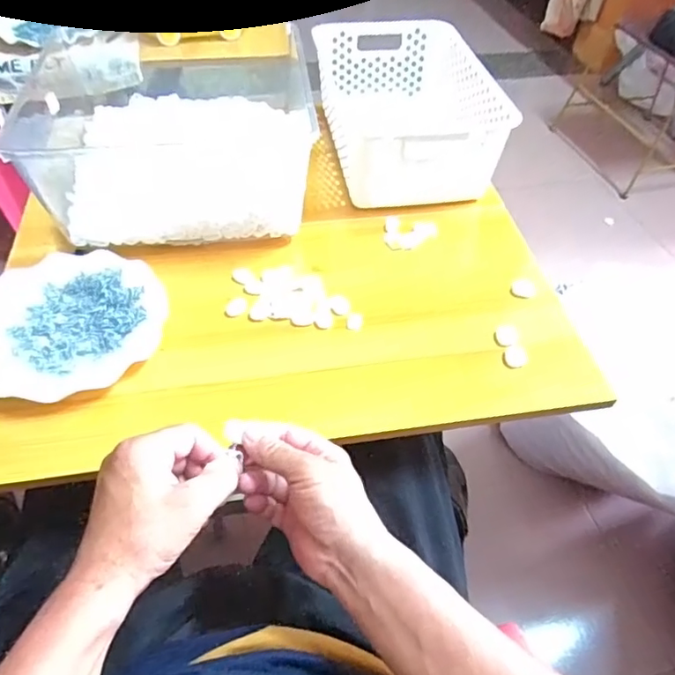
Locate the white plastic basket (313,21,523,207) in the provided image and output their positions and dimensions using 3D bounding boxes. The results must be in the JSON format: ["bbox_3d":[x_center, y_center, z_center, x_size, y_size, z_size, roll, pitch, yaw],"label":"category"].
[{"bbox_3d":[0.087,-0.307,0.724,0.206,0.108,0.307,-4,50,-7],"label":"white plastic basket"}]

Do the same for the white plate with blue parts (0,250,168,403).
[{"bbox_3d":[-0.269,-0.020,0.528,0.179,0.015,0.173,2,50,-2],"label":"white plate with blue parts"}]

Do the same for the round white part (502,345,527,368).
[{"bbox_3d":[0.175,0.019,0.526,0.022,0.015,0.018,29,55,20],"label":"round white part"}]

